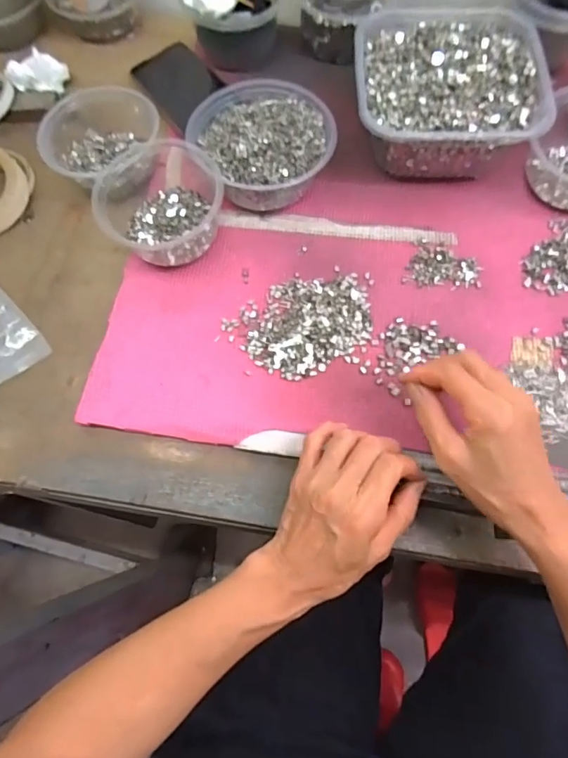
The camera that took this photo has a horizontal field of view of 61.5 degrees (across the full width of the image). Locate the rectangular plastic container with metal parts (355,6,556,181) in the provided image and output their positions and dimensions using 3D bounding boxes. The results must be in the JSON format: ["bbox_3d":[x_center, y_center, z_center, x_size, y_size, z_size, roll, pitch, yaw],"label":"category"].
[{"bbox_3d":[0.158,-0.285,0.485,0.175,0.073,0.175,1,69,2],"label":"rectangular plastic container with metal parts"}]

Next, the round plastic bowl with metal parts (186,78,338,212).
[{"bbox_3d":[-0.019,-0.231,0.476,0.125,0.060,0.140,-35,72,-11],"label":"round plastic bowl with metal parts"}]

